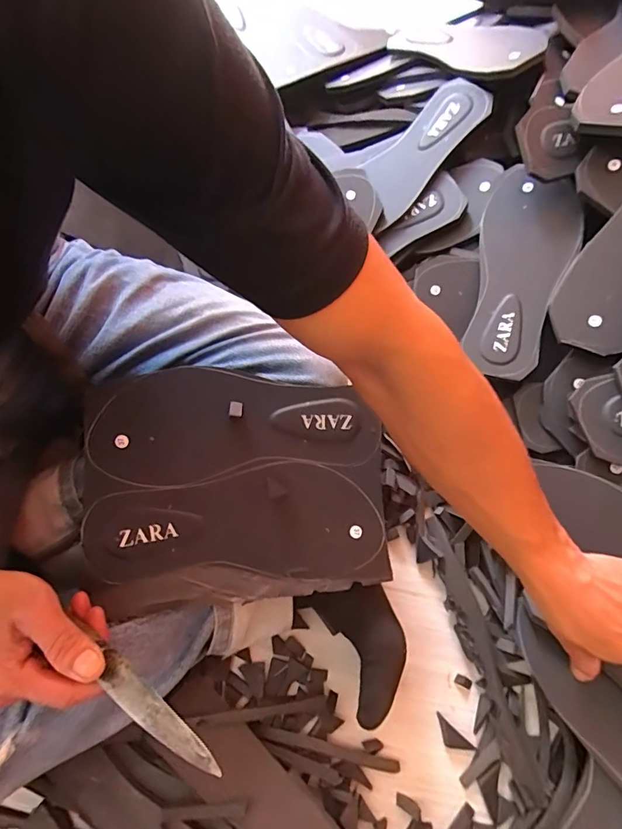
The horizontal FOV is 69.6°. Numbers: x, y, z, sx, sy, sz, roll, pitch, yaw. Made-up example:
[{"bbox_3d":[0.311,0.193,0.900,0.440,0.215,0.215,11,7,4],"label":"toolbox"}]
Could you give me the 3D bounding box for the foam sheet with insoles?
[{"bbox_3d":[-0.061,0.059,0.386,0.245,0.008,0.186,-1,85,-10],"label":"foam sheet with insoles"}]

